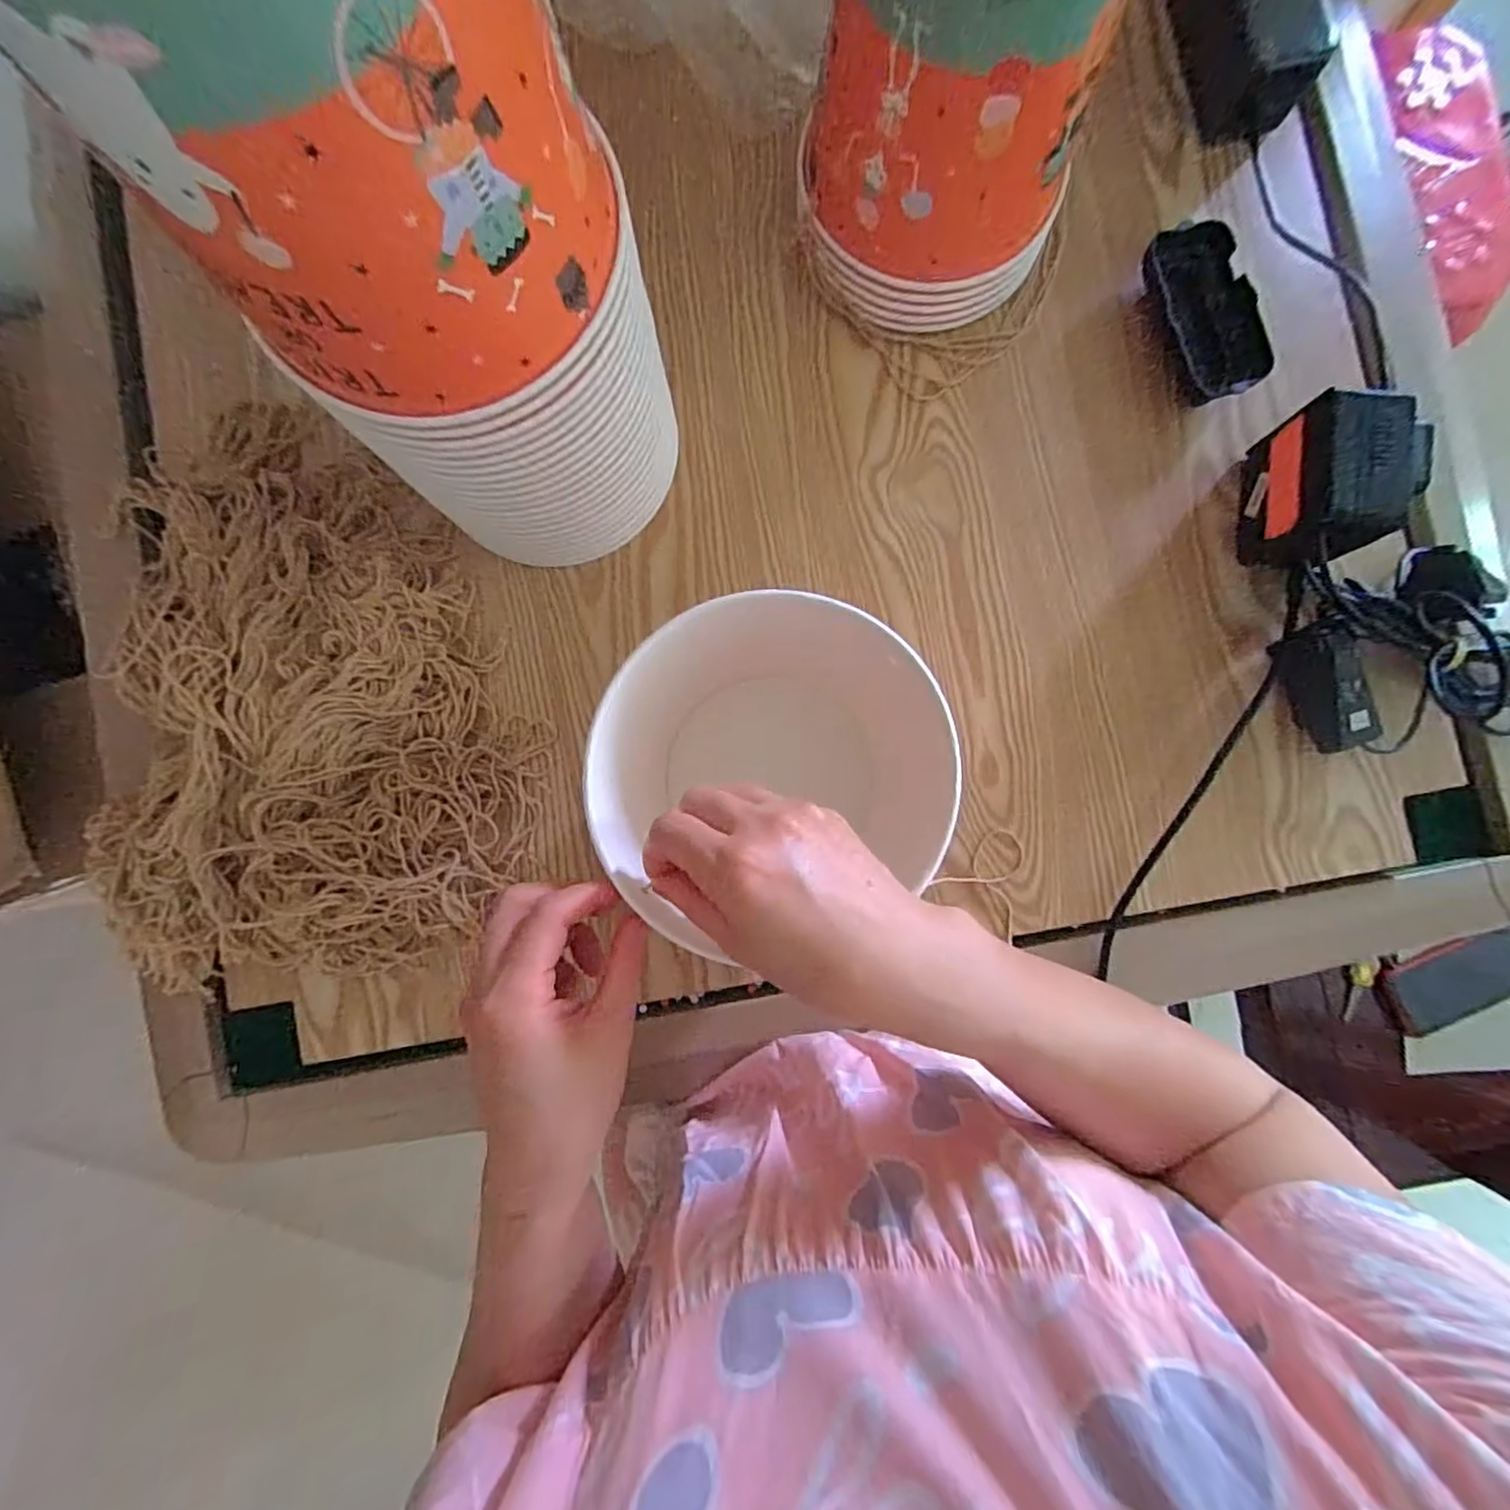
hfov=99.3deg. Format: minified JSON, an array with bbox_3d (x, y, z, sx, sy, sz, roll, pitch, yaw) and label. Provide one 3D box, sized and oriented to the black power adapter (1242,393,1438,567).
[{"bbox_3d":[0.337,-0.156,0.381,0.056,0.074,0.086,7,87,2],"label":"black power adapter"}]

